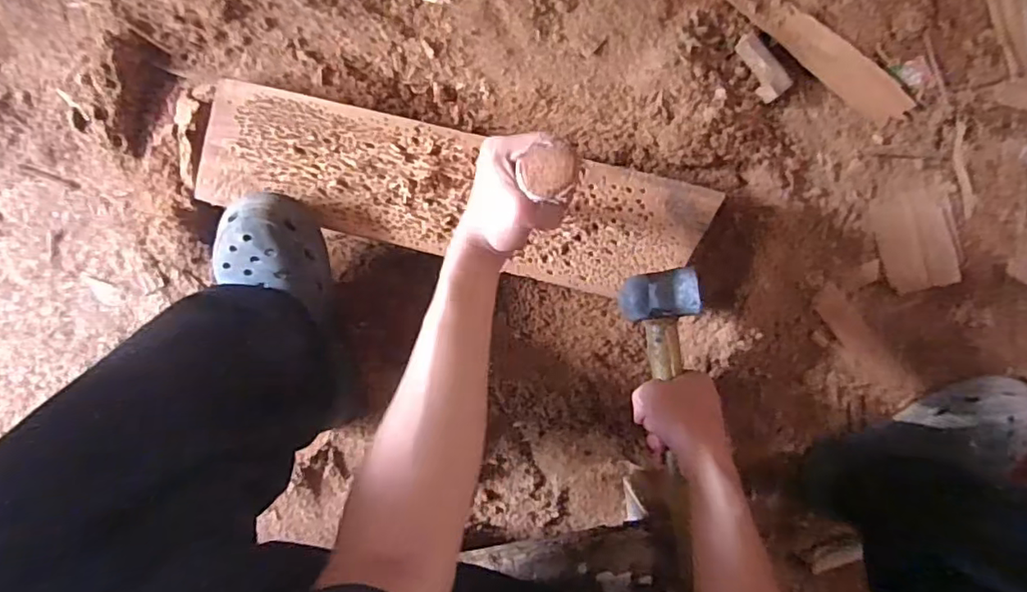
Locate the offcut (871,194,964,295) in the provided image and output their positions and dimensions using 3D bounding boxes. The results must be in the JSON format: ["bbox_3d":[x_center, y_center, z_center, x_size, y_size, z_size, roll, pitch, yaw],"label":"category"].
[{"bbox_3d":[0.441,-0.060,0.642,0.081,0.016,0.110,-18,96,1],"label":"offcut"}]

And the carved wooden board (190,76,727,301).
[{"bbox_3d":[-0.058,-0.100,0.574,0.486,0.017,0.123,12,96,0],"label":"carved wooden board"}]

